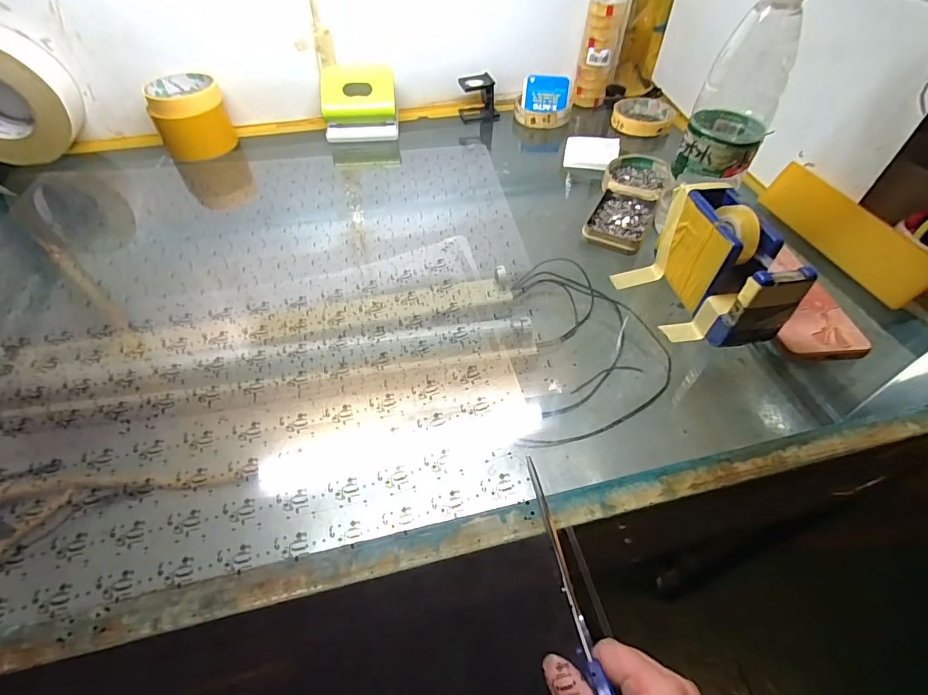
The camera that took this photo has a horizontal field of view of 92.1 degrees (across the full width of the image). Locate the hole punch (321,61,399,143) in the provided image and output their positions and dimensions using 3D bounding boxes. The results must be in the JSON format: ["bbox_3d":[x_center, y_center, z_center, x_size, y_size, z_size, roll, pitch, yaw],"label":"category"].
[{"bbox_3d":[-0.143,-0.339,0.617,0.100,0.074,0.062,-5,50,-5],"label":"hole punch"}]

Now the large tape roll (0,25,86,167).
[{"bbox_3d":[-0.554,-0.300,0.537,0.137,0.132,0.057,-10,51,-8],"label":"large tape roll"}]

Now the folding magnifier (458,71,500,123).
[{"bbox_3d":[0.022,-0.374,0.668,0.056,0.056,0.043,-5,50,-4],"label":"folding magnifier"}]

